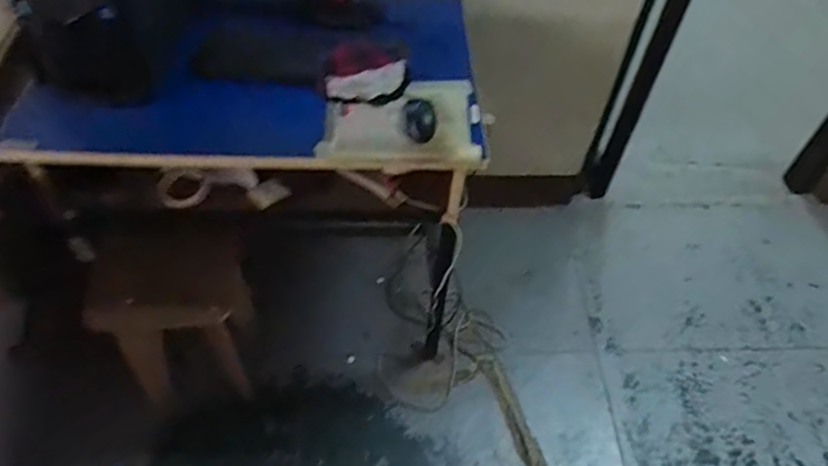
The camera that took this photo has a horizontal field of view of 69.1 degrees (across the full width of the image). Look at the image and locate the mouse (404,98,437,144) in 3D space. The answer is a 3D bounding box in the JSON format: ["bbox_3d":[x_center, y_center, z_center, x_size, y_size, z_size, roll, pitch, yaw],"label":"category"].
[{"bbox_3d":[0.011,-0.221,1.153,0.057,0.028,0.111,-4,50,-7],"label":"mouse"}]

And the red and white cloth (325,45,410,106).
[{"bbox_3d":[-0.095,-0.327,1.223,0.160,0.034,0.164,0,50,-4],"label":"red and white cloth"}]

